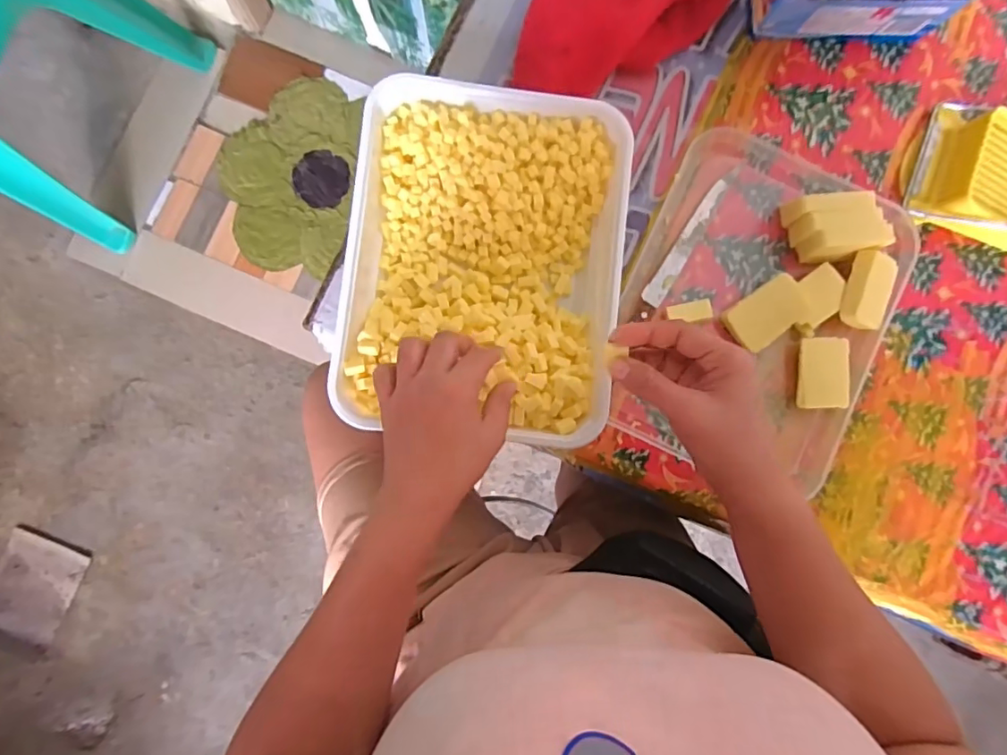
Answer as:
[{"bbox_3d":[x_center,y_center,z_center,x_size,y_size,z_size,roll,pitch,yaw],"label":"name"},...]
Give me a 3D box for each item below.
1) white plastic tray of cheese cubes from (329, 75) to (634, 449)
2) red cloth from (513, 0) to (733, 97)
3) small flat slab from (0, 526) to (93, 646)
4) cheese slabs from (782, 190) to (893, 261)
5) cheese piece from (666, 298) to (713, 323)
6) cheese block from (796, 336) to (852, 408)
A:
[{"bbox_3d":[-0.015,-0.101,0.473,0.225,0.057,0.295,6,87,-1],"label":"white plastic tray of cheese cubes"},{"bbox_3d":[0.114,-0.358,0.516,0.244,0.039,0.132,-43,89,-3],"label":"red cloth"},{"bbox_3d":[-0.980,0.436,1.111,0.159,0.032,0.217,25,85,0],"label":"small flat slab"},{"bbox_3d":[0.311,-0.142,0.505,0.070,0.050,0.063,-14,87,-2],"label":"cheese slabs"},{"bbox_3d":[0.175,-0.062,0.508,0.044,0.014,0.018,-10,87,-2],"label":"cheese piece"},{"bbox_3d":[0.296,-0.004,0.501,0.044,0.020,0.064,0,87,-2],"label":"cheese block"}]

